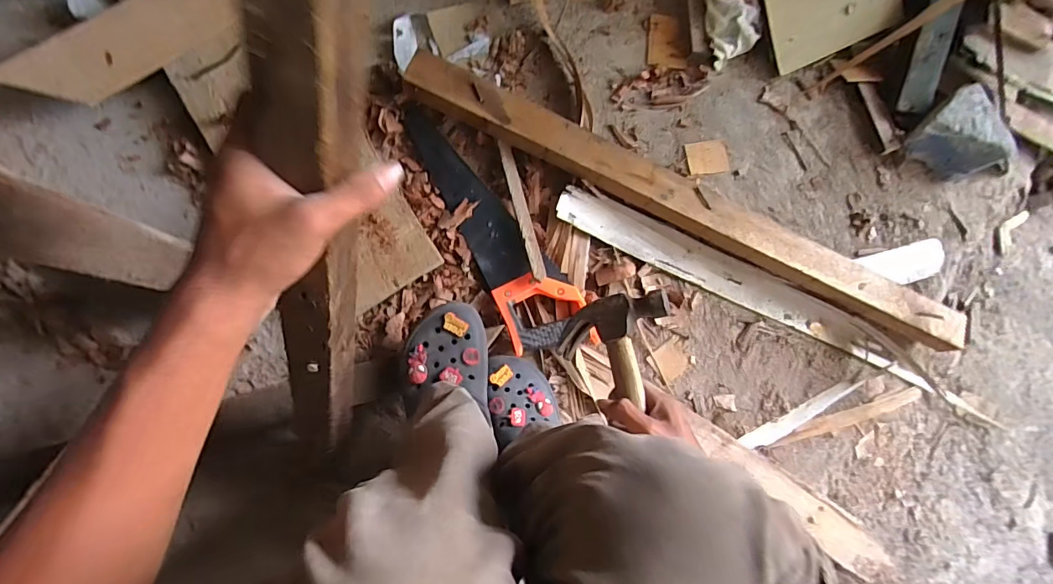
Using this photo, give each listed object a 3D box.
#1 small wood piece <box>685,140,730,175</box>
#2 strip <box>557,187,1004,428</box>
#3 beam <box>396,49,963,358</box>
[{"bbox_3d":[0.293,-0.220,0.755,0.067,0.012,0.055,-8,83,-7],"label":"small wood piece"},{"bbox_3d":[0.396,0.018,0.725,0.761,0.028,0.051,25,80,-3],"label":"strip"},{"bbox_3d":[0.262,-0.125,0.692,0.935,0.035,0.081,25,80,-2],"label":"beam"}]

